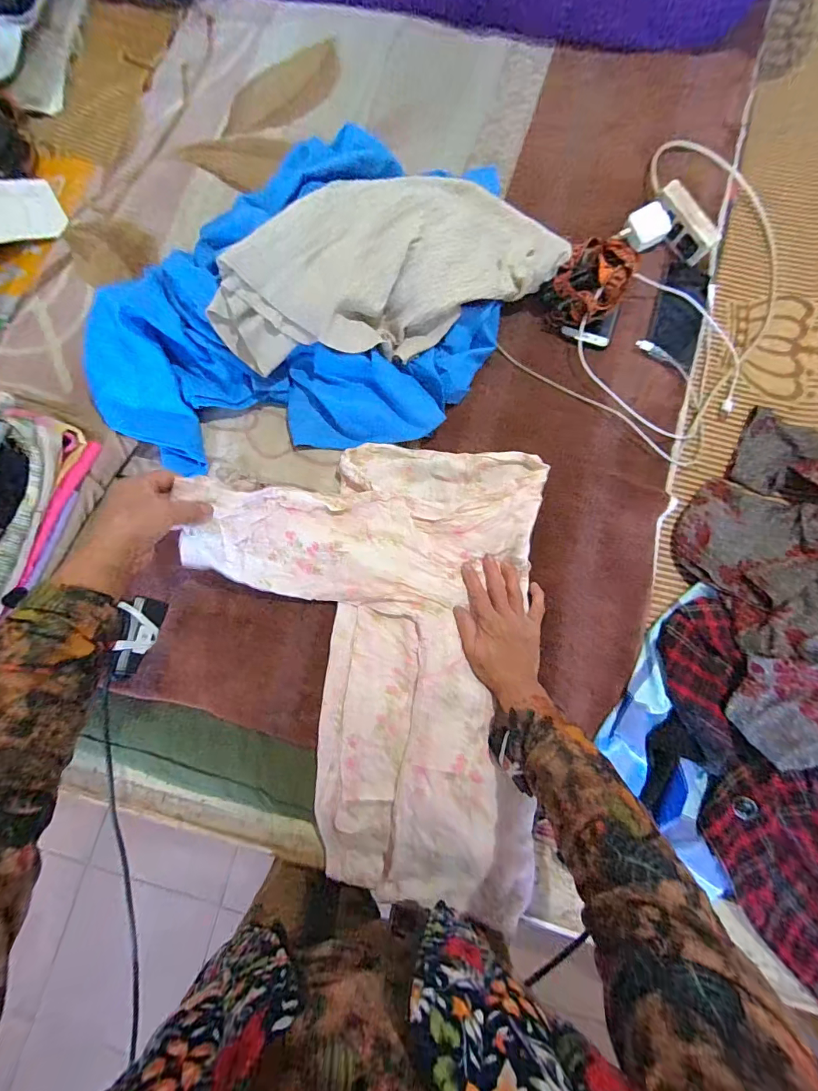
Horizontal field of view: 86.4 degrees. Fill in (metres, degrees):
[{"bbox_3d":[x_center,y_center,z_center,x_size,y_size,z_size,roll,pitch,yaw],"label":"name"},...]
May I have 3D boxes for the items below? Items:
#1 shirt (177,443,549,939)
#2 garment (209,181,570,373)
[{"bbox_3d":[-0.047,0.139,0.532,0.403,0.151,0.564,4,76,1],"label":"shirt"},{"bbox_3d":[-0.021,-0.362,0.574,0.472,0.083,0.204,-26,83,-7],"label":"garment"}]

